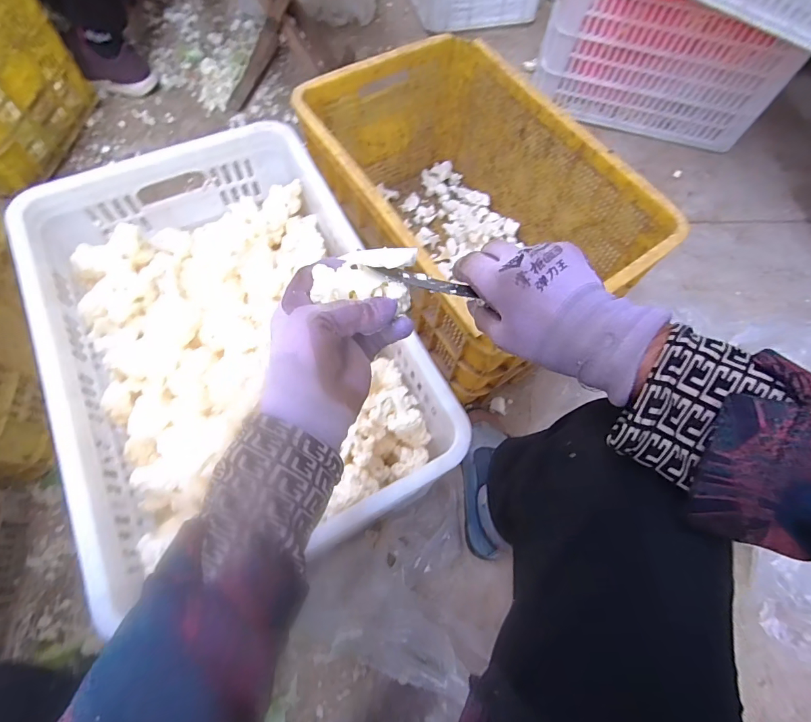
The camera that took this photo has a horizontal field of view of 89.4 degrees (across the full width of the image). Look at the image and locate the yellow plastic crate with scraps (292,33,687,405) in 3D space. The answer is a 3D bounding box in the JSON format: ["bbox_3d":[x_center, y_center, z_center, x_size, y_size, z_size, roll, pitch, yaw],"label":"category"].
[{"bbox_3d":[0.096,-0.241,0.707,0.348,0.262,0.527,-31,72,-16],"label":"yellow plastic crate with scraps"}]

